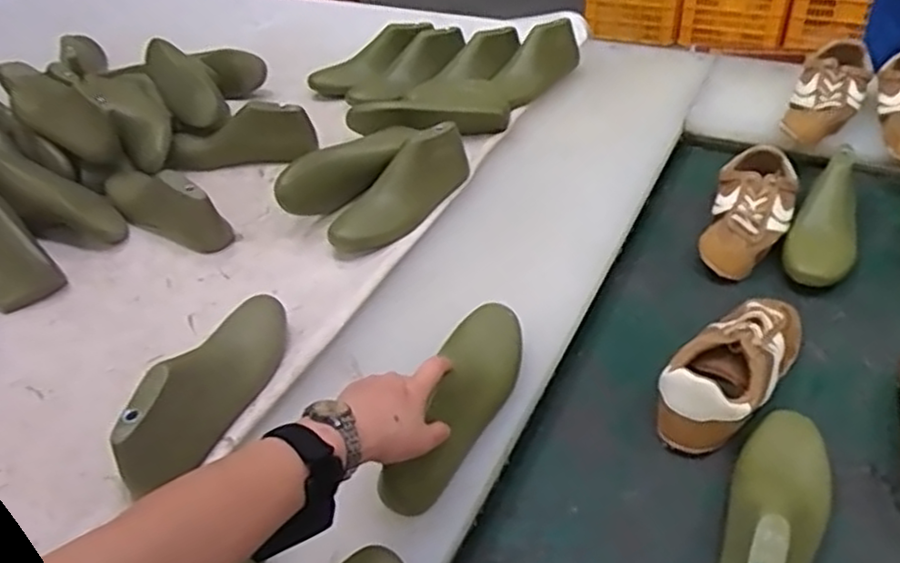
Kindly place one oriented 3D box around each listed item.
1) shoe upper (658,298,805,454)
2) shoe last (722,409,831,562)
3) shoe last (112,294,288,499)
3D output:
[{"bbox_3d":[0.299,0.083,0.737,0.224,0.074,0.085,-37,49,-29],"label":"shoe upper"},{"bbox_3d":[0.274,0.197,0.596,0.081,0.086,0.249,17,47,25],"label":"shoe last"},{"bbox_3d":[-0.231,0.083,0.699,0.067,0.084,0.246,7,43,16],"label":"shoe last"}]

